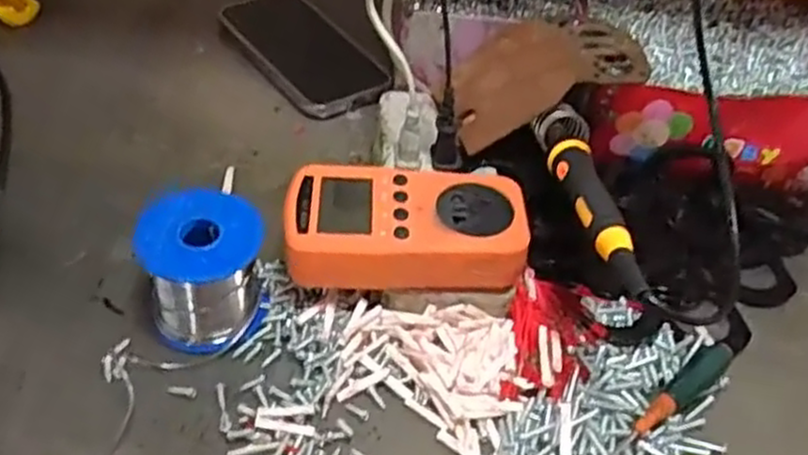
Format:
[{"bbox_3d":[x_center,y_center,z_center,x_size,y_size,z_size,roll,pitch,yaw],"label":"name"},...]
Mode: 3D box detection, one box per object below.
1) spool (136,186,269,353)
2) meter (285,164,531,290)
[{"bbox_3d":[-0.105,0.022,0.394,0.062,0.059,0.060,-8,47,-14],"label":"spool"},{"bbox_3d":[0.001,-0.001,0.403,0.125,0.027,0.069,1,46,-7],"label":"meter"}]

